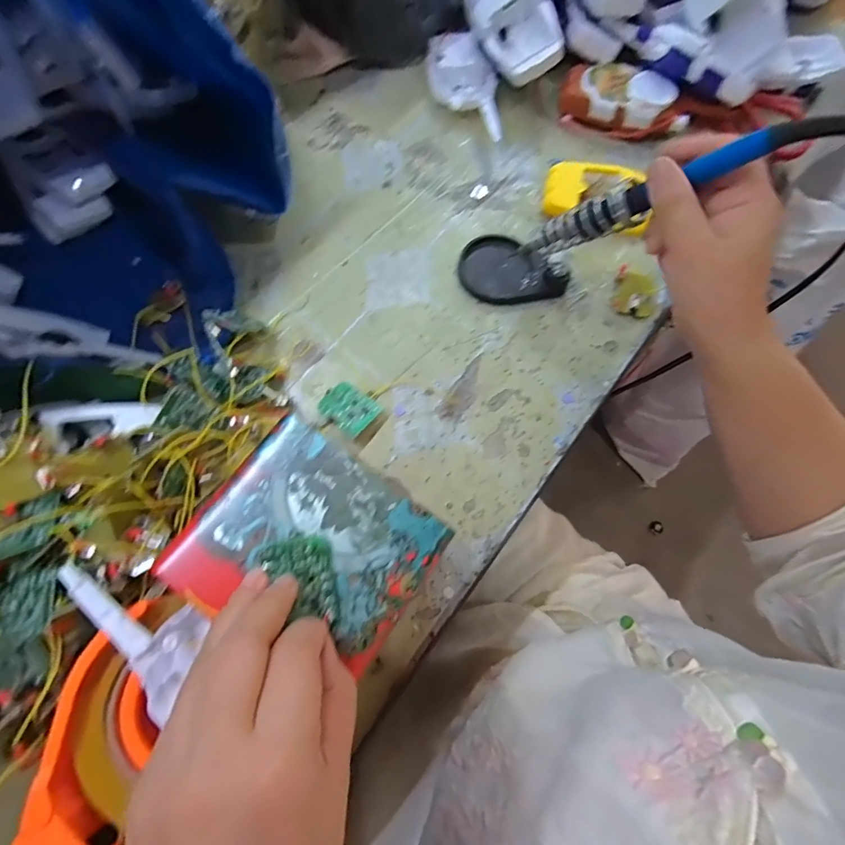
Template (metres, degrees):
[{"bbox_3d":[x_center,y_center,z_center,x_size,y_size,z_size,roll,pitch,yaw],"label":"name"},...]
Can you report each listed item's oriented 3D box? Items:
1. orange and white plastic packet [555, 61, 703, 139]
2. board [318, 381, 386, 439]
[{"bbox_3d":[0.199,-0.310,0.439,0.127,0.036,0.062,19,72,4],"label":"orange and white plastic packet"},{"bbox_3d":[-0.057,-0.012,0.350,0.044,0.014,0.035,39,75,10],"label":"board"}]

